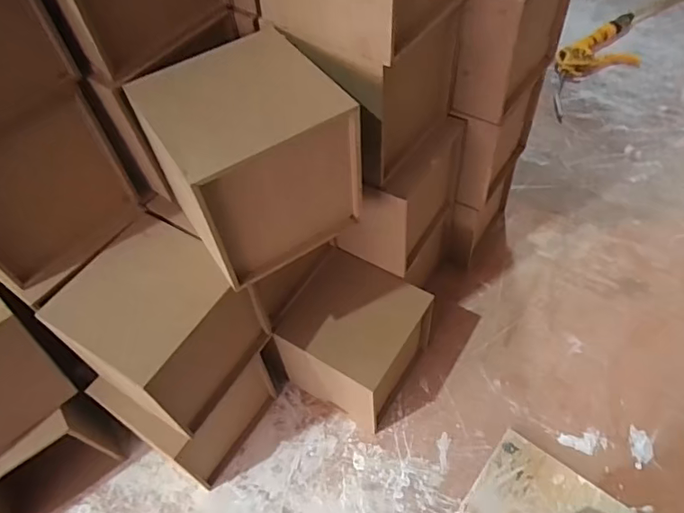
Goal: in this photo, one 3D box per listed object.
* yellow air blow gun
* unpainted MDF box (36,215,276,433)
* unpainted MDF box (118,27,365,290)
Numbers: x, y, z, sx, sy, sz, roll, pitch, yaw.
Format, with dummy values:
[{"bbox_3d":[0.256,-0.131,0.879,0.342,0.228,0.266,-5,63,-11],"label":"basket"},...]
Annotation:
[{"bbox_3d":[0.401,-0.308,0.799,0.256,0.031,0.091,-32,58,-17],"label":"yellow air blow gun"},{"bbox_3d":[-0.139,0.056,0.400,0.118,0.107,0.119,31,63,24],"label":"unpainted MDF box"},{"bbox_3d":[-0.062,-0.071,0.354,0.112,0.116,0.110,-30,57,-16],"label":"unpainted MDF box"}]

